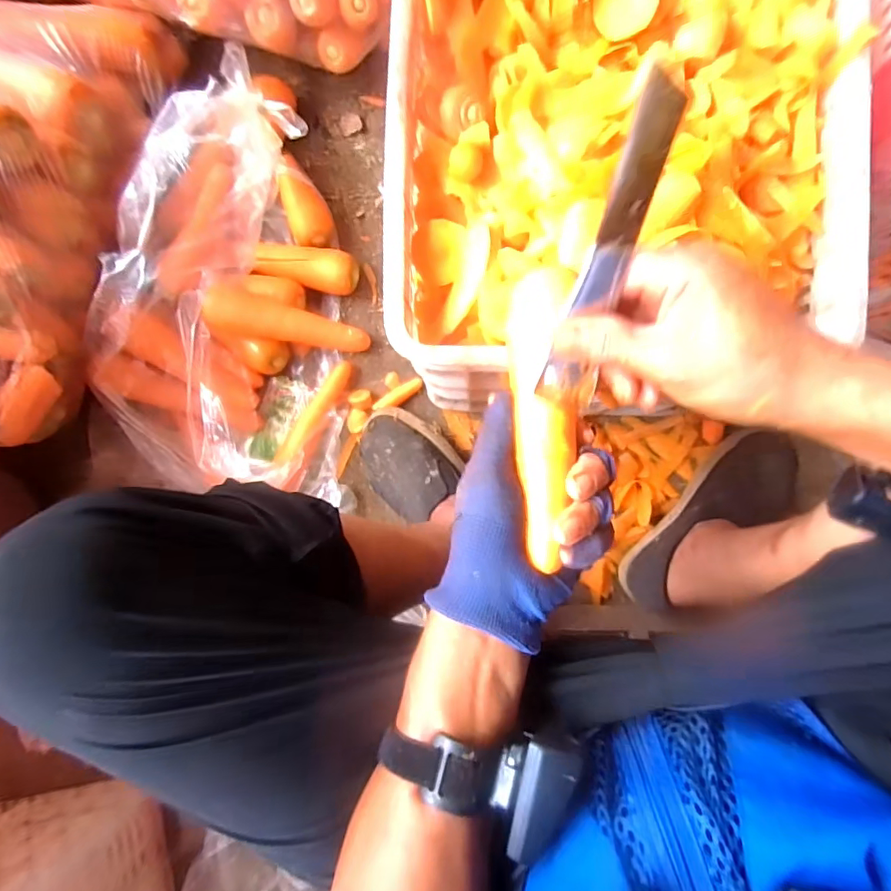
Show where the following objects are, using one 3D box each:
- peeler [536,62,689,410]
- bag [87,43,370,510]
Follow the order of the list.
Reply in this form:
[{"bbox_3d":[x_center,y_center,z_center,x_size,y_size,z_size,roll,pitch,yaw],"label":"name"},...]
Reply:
[{"bbox_3d":[0.083,-0.091,0.263,0.031,0.162,0.008,12,42,4],"label":"peeler"},{"bbox_3d":[-0.260,-0.188,0.617,0.252,0.170,0.439,4,86,3],"label":"bag"}]

